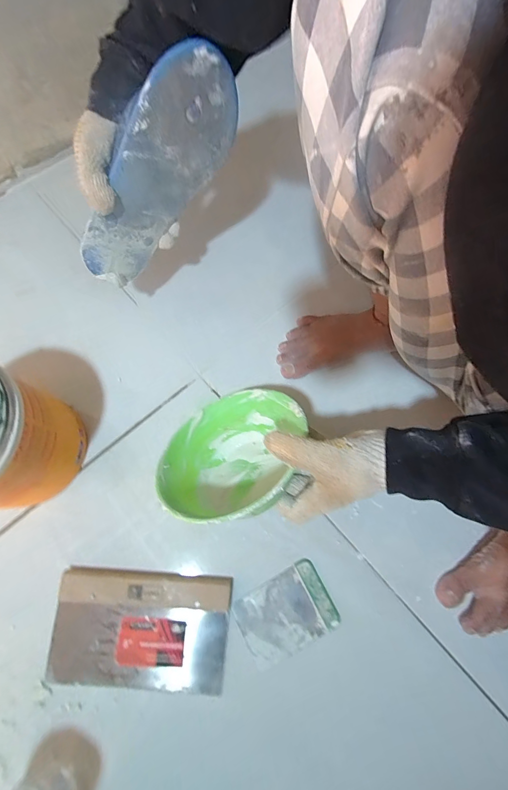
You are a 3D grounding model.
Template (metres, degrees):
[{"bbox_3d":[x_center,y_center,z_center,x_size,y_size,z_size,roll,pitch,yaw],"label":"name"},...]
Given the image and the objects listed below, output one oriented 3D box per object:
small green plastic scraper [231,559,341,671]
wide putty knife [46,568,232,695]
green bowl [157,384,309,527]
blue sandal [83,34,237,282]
[{"bbox_3d":[0.038,0.262,0.386,0.112,0.010,0.079,-26,78,-11],"label":"small green plastic scraper"},{"bbox_3d":[-0.129,0.269,0.369,0.193,0.013,0.115,5,74,-3],"label":"wide putty knife"},{"bbox_3d":[-0.018,0.068,0.357,0.166,0.077,0.167,-19,44,8],"label":"green bowl"},{"bbox_3d":[-0.109,-0.230,0.349,0.236,0.091,0.038,-42,75,29],"label":"blue sandal"}]

